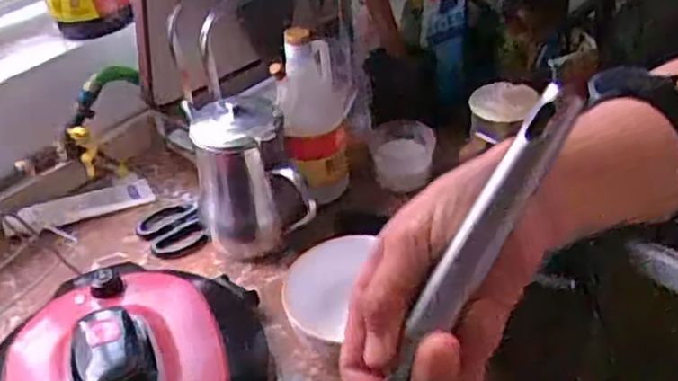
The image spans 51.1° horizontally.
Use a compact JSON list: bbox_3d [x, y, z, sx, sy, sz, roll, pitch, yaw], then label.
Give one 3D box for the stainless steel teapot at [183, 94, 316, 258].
[{"bbox_3d":[-0.100,-0.016,0.775,0.110,0.153,0.128,-14,40,-12],"label":"stainless steel teapot"}]

